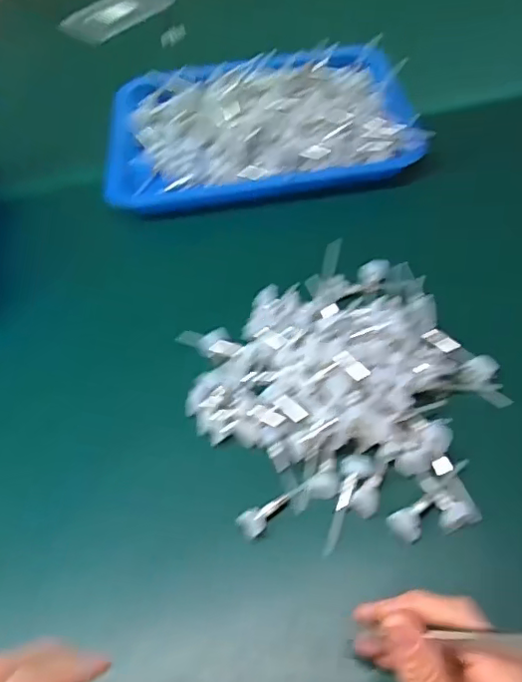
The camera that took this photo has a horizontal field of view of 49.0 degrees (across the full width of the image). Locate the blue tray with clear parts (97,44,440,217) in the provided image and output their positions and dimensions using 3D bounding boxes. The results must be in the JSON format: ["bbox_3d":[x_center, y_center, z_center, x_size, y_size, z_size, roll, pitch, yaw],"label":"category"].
[{"bbox_3d":[-0.006,-0.255,0.647,0.337,0.063,0.244,-3,52,3],"label":"blue tray with clear parts"}]

